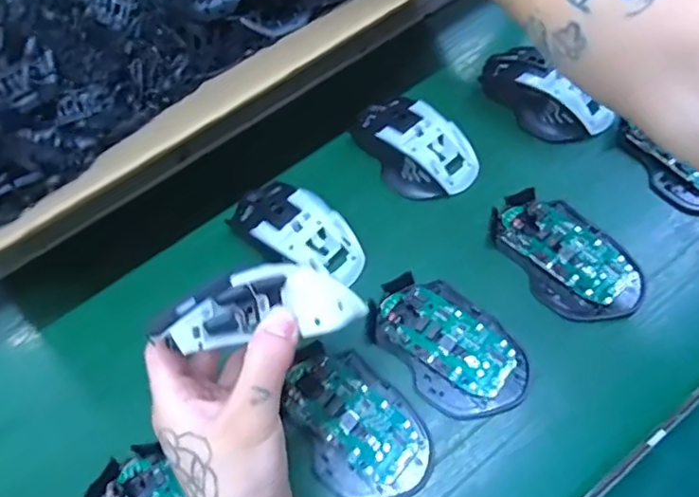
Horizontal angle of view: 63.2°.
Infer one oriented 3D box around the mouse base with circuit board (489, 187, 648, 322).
[{"bbox_3d":[0.160,0.002,0.420,0.069,0.015,0.114,-30,62,-15],"label":"mouse base with circuit board"}]

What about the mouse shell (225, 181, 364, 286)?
[{"bbox_3d":[-0.042,-0.014,0.439,0.111,0.033,0.061,31,65,19],"label":"mouse shell"}]

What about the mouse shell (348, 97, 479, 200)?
[{"bbox_3d":[0.052,-0.085,0.471,0.109,0.032,0.067,35,66,21],"label":"mouse shell"}]

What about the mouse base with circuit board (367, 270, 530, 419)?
[{"bbox_3d":[0.068,0.065,0.397,0.070,0.015,0.114,-36,64,-17],"label":"mouse base with circuit board"}]

